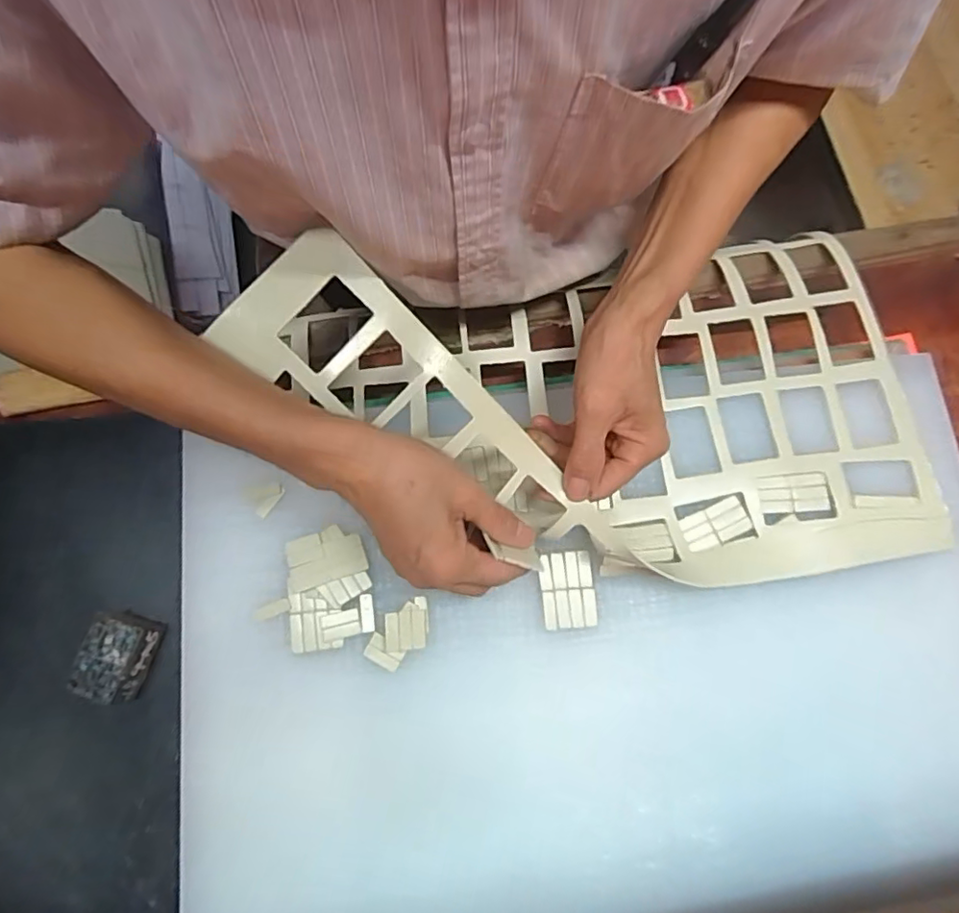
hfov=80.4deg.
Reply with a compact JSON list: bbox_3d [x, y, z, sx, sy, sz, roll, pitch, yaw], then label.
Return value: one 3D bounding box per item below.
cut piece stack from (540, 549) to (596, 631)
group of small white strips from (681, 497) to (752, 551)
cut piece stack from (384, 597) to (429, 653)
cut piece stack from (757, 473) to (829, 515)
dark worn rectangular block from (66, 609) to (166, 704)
[{"bbox_3d":[0.065,0.098,0.419,0.039,0.004,0.054,-6,76,-1],"label":"cut piece stack"},{"bbox_3d":[0.179,0.053,0.433,0.051,0.007,0.026,-22,77,-5],"label":"group of small white strips"},{"bbox_3d":[-0.053,0.122,0.412,0.032,0.010,0.036,-4,76,0],"label":"cut piece stack"},{"bbox_3d":[0.239,0.028,0.435,0.054,0.005,0.029,-4,76,0],"label":"cut piece stack"},{"bbox_3d":[-0.275,0.151,0.428,0.042,0.033,0.057,18,75,0],"label":"dark worn rectangular block"}]

